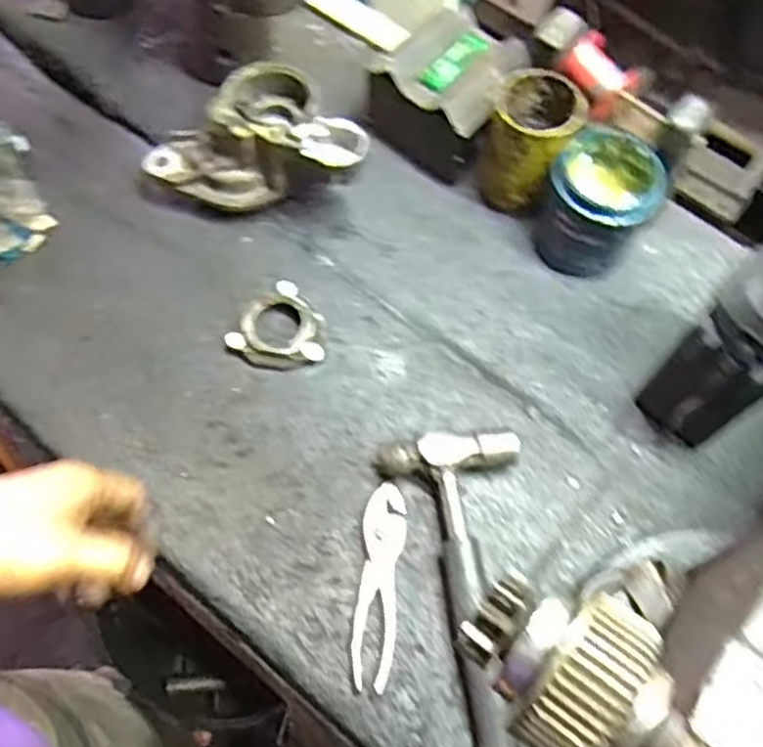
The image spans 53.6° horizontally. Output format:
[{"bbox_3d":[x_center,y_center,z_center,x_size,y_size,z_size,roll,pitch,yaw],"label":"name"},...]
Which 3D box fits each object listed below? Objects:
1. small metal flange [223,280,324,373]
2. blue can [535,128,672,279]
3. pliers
[{"bbox_3d":[-0.085,-0.035,0.653,0.073,0.023,0.078,40,68,17],"label":"small metal flange"},{"bbox_3d":[0.197,-0.153,0.695,0.097,0.099,0.097,19,63,7],"label":"blue can"},{"bbox_3d":[-0.002,0.155,0.561,0.030,0.012,0.148,7,62,2],"label":"pliers"}]

